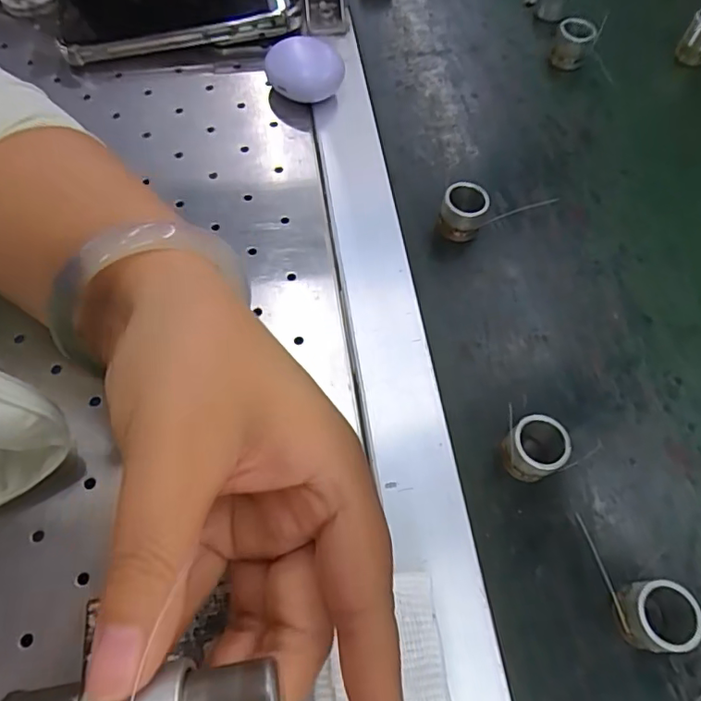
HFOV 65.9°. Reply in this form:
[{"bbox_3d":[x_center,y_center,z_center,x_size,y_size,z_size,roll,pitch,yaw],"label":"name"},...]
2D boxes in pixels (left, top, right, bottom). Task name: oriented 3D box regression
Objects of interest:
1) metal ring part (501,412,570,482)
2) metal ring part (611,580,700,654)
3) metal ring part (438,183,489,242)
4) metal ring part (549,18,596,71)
[{"bbox_3d":[0.084,0.046,0.249,0.025,0.022,0.028,42,68,17],"label":"metal ring part"},{"bbox_3d":[0.125,0.106,0.218,0.028,0.024,0.024,-5,63,-5],"label":"metal ring part"},{"bbox_3d":[0.065,-0.079,0.313,0.024,0.024,0.025,18,63,6],"label":"metal ring part"},{"bbox_3d":[0.158,-0.217,0.384,0.024,0.028,0.020,20,64,7],"label":"metal ring part"}]

